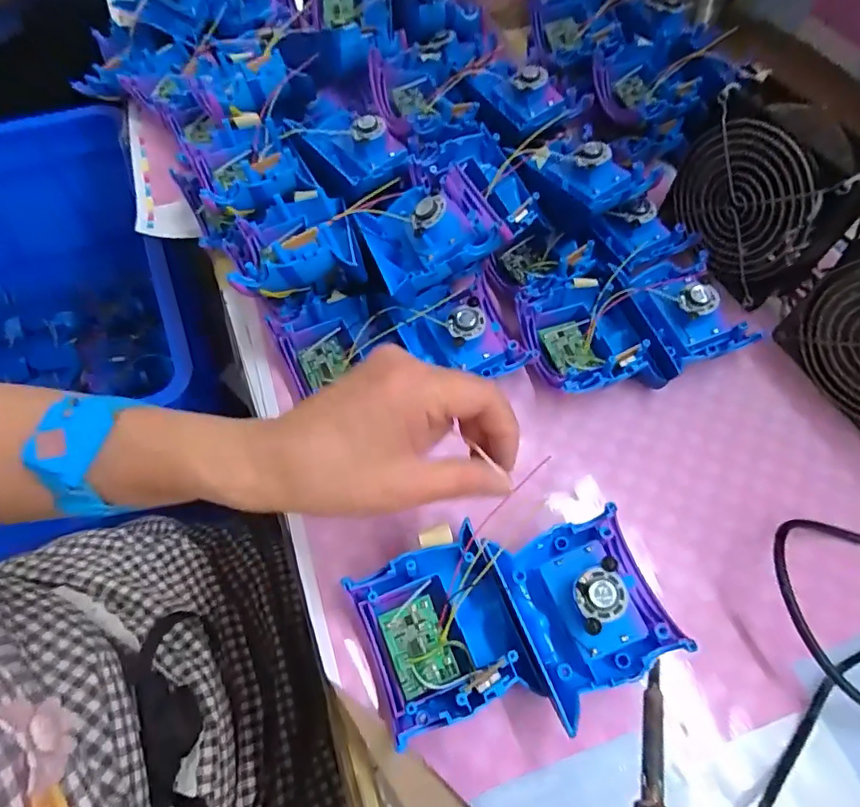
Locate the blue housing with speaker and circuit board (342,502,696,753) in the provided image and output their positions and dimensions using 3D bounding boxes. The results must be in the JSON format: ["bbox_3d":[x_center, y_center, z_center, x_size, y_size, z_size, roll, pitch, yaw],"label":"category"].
[{"bbox_3d":[0.045,0.116,0.284,0.149,0.045,0.095,-19,62,-10],"label":"blue housing with speaker and circuit board"}]

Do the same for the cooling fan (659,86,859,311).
[{"bbox_3d":[0.239,-0.153,0.387,0.050,0.113,0.127,-32,65,-16],"label":"cooling fan"}]

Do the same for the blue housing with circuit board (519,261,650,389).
[{"bbox_3d":[0.113,-0.050,0.380,0.094,0.038,0.093,-16,62,-8],"label":"blue housing with circuit board"}]

